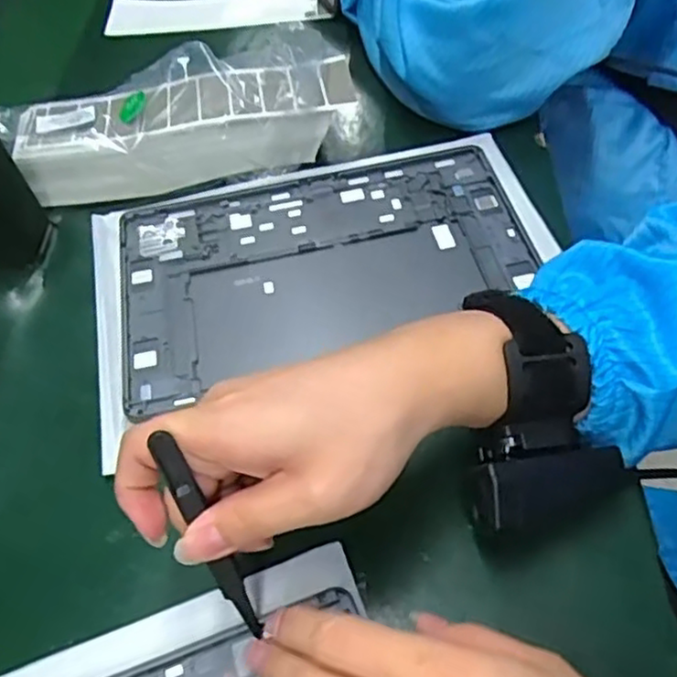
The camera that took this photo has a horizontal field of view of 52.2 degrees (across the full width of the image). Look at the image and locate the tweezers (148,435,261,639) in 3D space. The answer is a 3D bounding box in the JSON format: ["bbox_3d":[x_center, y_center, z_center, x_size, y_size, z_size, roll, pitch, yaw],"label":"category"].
[{"bbox_3d":[-0.051,0.083,0.279,0.011,0.100,0.010,-25,27,-14],"label":"tweezers"}]

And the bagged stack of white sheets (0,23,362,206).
[{"bbox_3d":[-0.109,-0.159,0.496,0.242,0.059,0.093,-10,52,-3],"label":"bagged stack of white sheets"}]

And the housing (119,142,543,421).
[{"bbox_3d":[-0.012,-0.055,0.442,0.255,0.007,0.160,-14,53,-6],"label":"housing"}]

